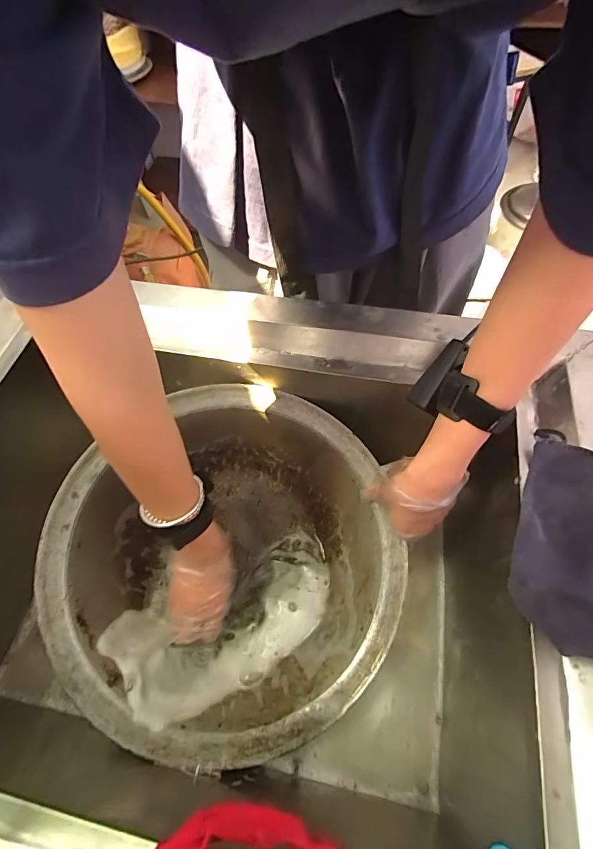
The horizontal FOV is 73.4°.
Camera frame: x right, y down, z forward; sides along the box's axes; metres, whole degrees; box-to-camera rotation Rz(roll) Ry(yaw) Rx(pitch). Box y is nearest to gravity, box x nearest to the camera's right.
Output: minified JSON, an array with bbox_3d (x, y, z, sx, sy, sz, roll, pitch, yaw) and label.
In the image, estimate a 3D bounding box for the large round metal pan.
[{"bbox_3d":[-0.073,0.159,0.484,0.380,0.130,0.372,2,79,-8],"label":"large round metal pan"}]

